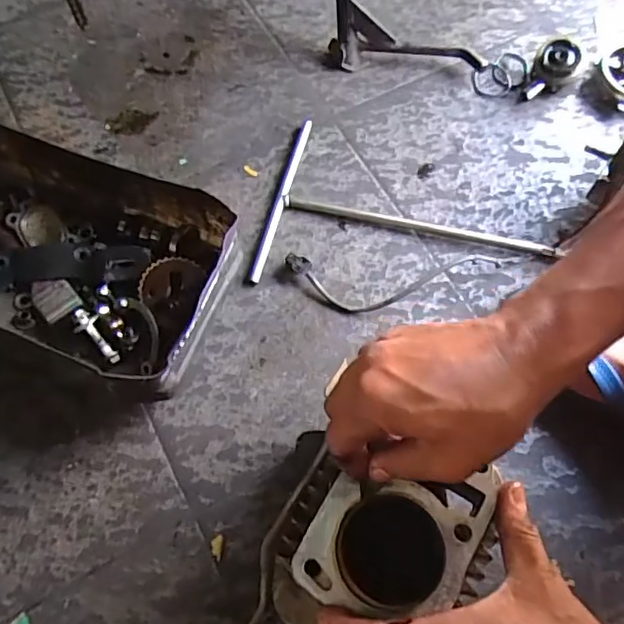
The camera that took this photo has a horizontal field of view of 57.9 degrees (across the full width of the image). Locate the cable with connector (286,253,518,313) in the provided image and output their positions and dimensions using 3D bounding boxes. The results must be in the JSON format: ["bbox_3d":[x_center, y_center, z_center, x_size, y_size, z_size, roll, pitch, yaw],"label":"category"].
[{"bbox_3d":[0.086,-0.030,0.523,0.218,0.020,0.059,0,66,-1],"label":"cable with connector"}]

